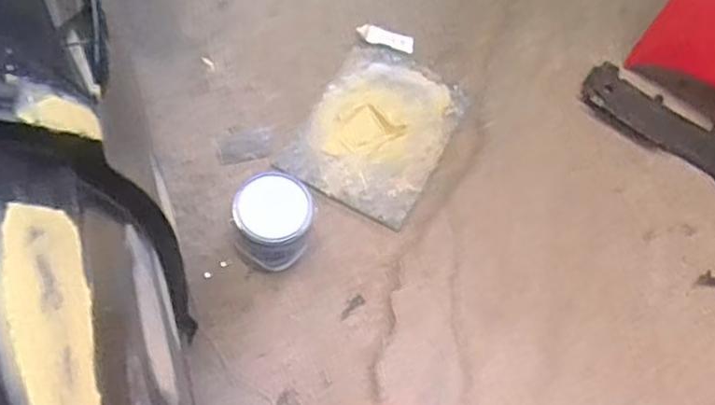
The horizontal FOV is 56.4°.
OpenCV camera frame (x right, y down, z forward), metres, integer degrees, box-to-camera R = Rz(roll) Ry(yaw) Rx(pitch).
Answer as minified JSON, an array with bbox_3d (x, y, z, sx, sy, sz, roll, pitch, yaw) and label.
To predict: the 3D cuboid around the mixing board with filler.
[{"bbox_3d":[0.053,-0.183,1.607,0.323,0.016,0.443,28,63,11],"label":"mixing board with filler"}]

